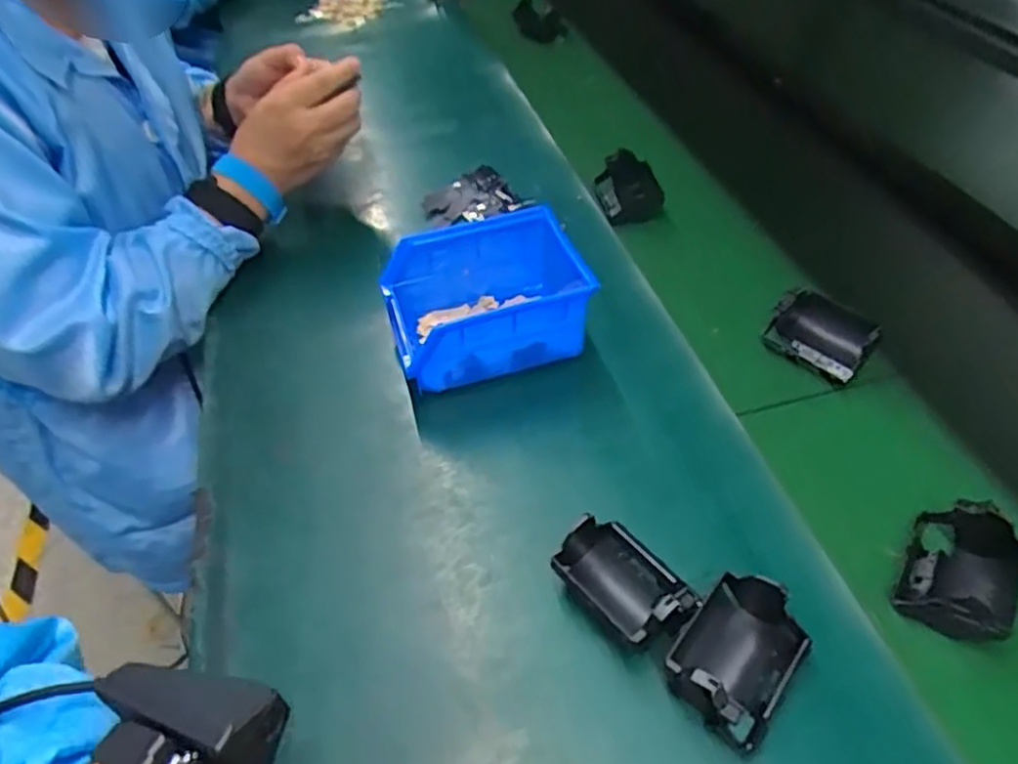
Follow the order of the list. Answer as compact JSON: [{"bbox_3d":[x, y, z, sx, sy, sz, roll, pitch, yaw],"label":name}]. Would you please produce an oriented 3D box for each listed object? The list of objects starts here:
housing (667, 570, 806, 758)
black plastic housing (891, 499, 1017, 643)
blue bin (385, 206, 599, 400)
[{"bbox_3d":[0.114,0.136,0.349,0.054,0.039,0.075,27,55,27],"label":"housing"},{"bbox_3d":[0.252,0.101,0.387,0.052,0.031,0.078,24,52,25],"label":"black plastic housing"},{"bbox_3d":[-0.014,-0.058,0.522,0.148,0.076,0.108,-13,47,-7],"label":"blue bin"}]

